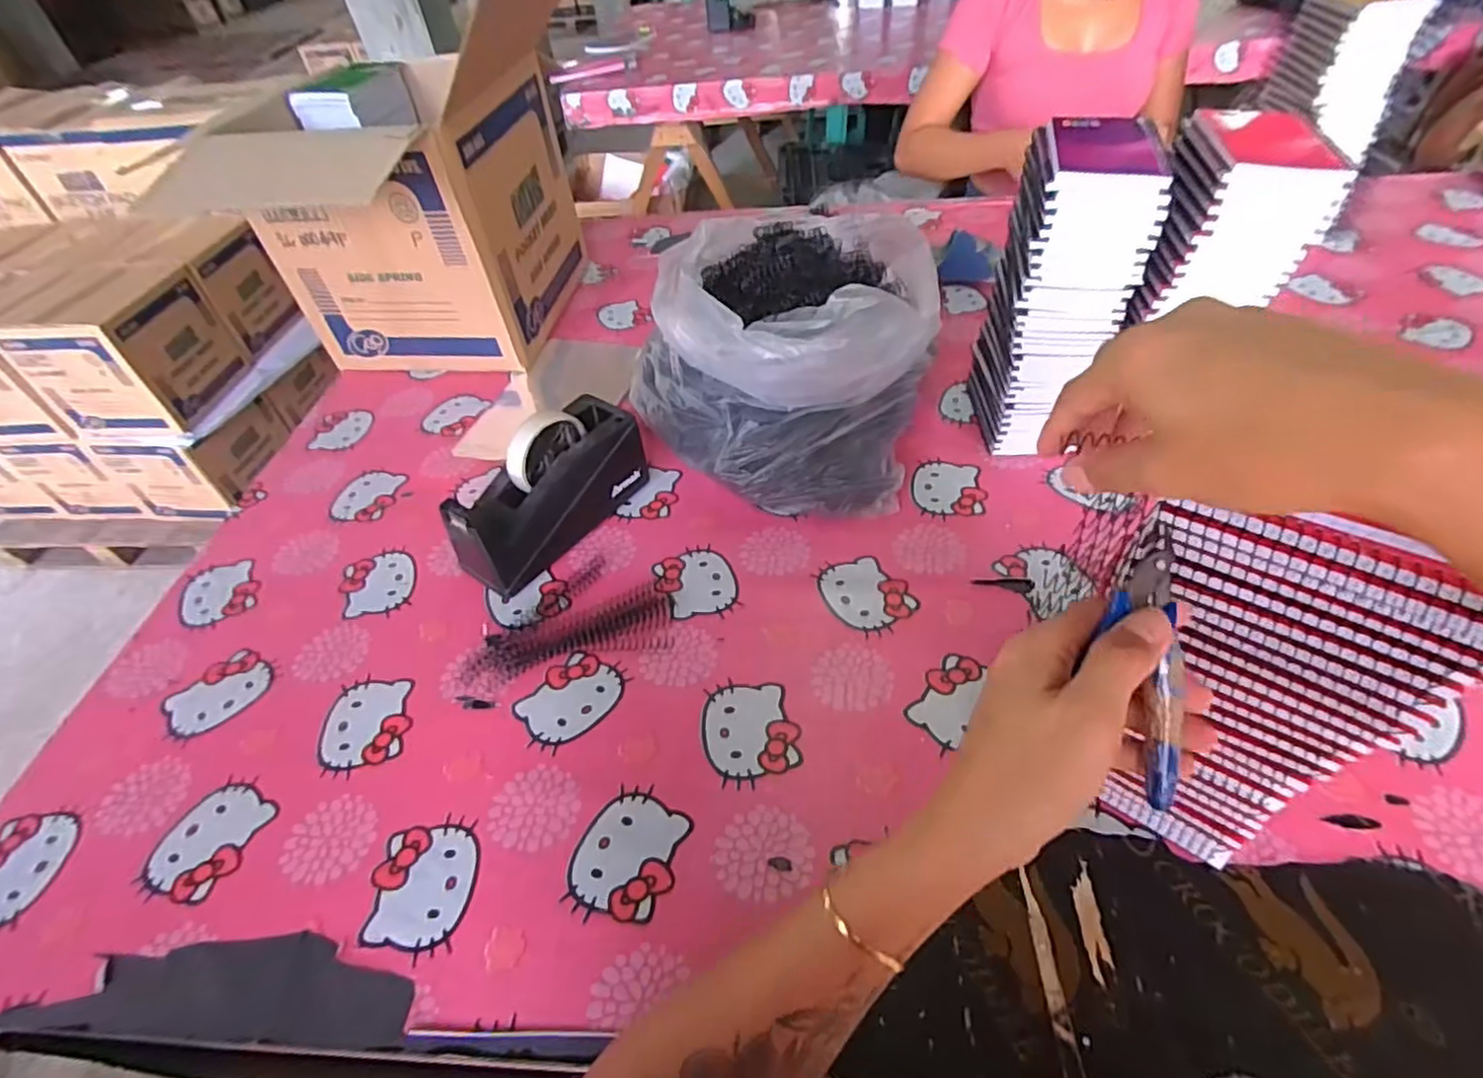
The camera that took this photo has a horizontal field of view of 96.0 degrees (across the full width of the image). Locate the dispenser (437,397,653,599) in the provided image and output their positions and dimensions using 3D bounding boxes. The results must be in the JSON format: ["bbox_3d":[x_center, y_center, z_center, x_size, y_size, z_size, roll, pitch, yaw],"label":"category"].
[{"bbox_3d":[-0.190,-0.051,0.655,0.072,0.111,0.204,26,55,28],"label":"dispenser"}]

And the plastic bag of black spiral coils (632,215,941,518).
[{"bbox_3d":[0.056,-0.227,0.732,0.299,0.189,0.374,6,48,12],"label":"plastic bag of black spiral coils"}]

